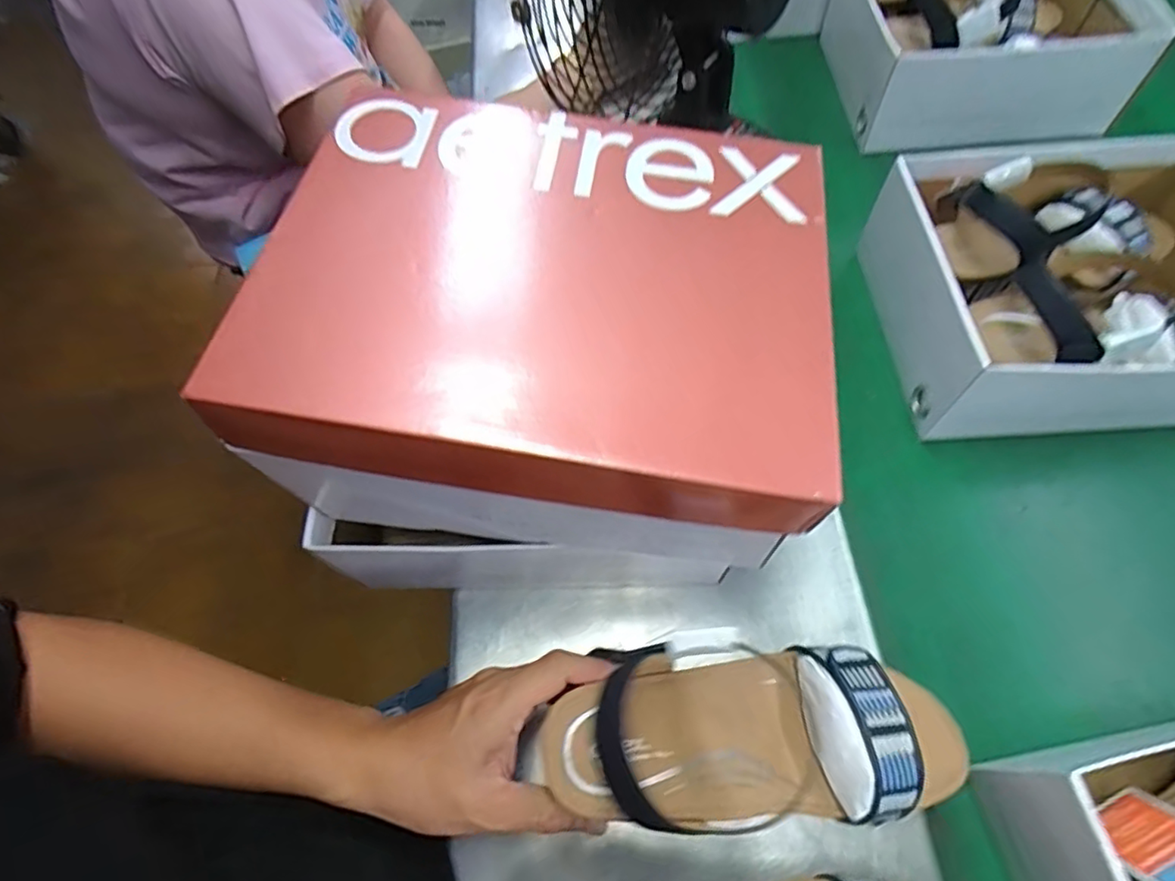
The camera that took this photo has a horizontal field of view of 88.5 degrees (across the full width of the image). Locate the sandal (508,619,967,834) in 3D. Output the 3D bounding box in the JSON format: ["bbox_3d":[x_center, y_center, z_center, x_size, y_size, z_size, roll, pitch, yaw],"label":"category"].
[{"bbox_3d":[0.100,0.153,0.318,0.238,0.069,0.086,8,62,-18],"label":"sandal"}]

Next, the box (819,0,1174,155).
[{"bbox_3d":[0.416,-0.437,0.637,0.272,0.110,0.222,2,64,1],"label":"box"}]

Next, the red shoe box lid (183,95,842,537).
[{"bbox_3d":[-0.014,-0.079,0.296,0.263,0.043,0.224,7,64,4],"label":"red shoe box lid"}]

